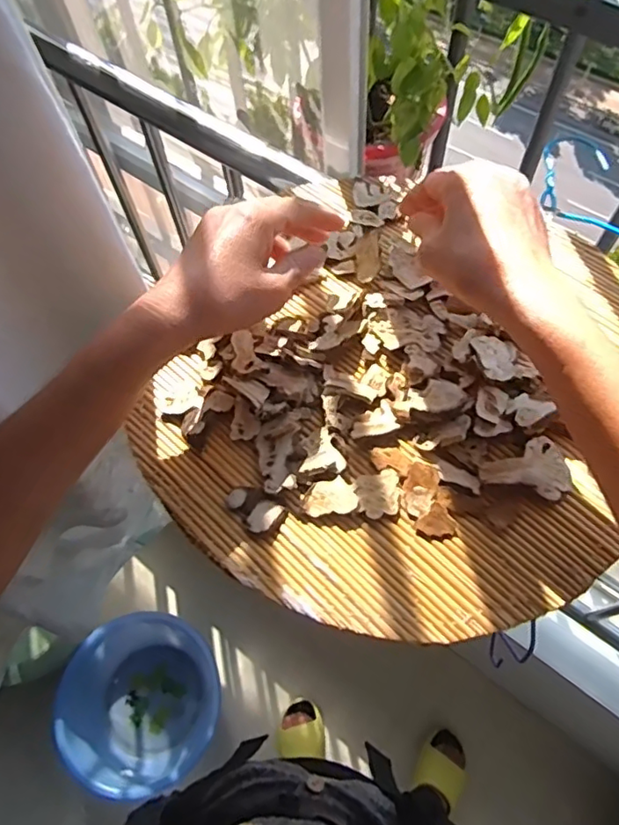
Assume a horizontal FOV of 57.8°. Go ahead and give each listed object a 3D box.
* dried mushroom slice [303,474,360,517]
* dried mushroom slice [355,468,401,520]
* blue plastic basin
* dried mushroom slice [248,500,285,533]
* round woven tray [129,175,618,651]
[{"bbox_3d":[0.013,0.054,0.346,0.032,0.006,0.023,-18,65,-6],"label":"dried mushroom slice"},{"bbox_3d":[0.043,0.050,0.347,0.027,0.004,0.029,-9,65,-1],"label":"dried mushroom slice"},{"bbox_3d":[-0.386,0.682,1.323,0.350,0.161,0.356,-1,65,2],"label":"blue plastic basin"},{"bbox_3d":[-0.028,0.063,0.344,0.023,0.008,0.015,-41,70,-15],"label":"dried mushroom slice"},{"bbox_3d":[0.070,-0.022,0.385,0.294,0.026,0.330,29,70,15],"label":"round woven tray"}]

